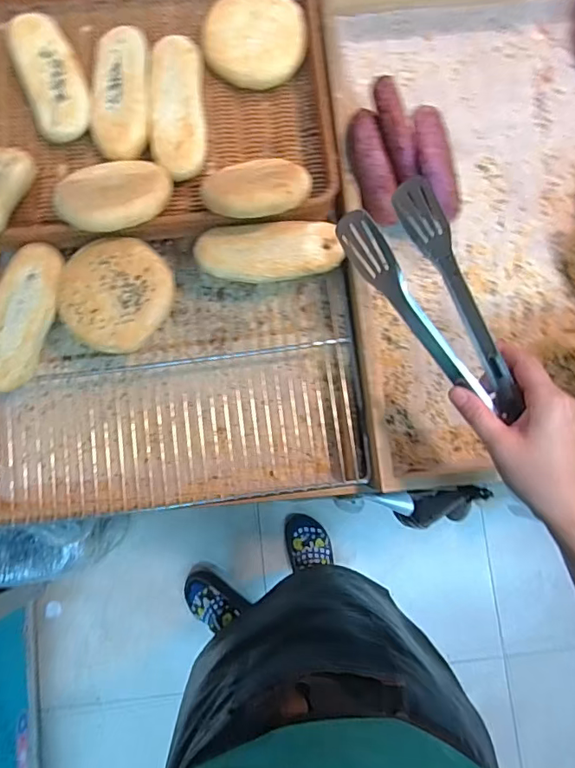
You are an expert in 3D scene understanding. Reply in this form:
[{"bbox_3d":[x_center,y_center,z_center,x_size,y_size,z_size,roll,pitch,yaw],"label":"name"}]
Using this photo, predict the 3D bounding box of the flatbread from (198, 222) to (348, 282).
[{"bbox_3d":[-0.019,-0.139,0.511,0.149,0.027,0.058,-1,82,-1],"label":"flatbread"}]

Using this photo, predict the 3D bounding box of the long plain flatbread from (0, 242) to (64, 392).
[{"bbox_3d":[-0.272,-0.068,0.500,0.053,0.025,0.151,18,82,2],"label":"long plain flatbread"}]

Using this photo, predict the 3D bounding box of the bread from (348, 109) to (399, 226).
[{"bbox_3d":[0.089,-0.223,0.507,0.035,0.032,0.116,-16,97,-5],"label":"bread"}]

